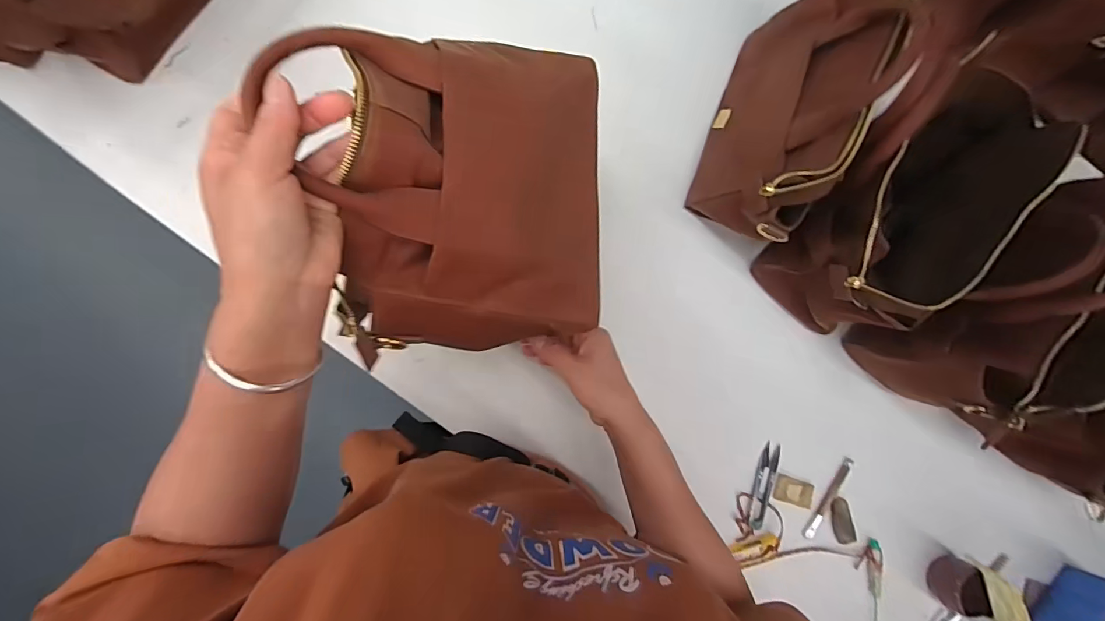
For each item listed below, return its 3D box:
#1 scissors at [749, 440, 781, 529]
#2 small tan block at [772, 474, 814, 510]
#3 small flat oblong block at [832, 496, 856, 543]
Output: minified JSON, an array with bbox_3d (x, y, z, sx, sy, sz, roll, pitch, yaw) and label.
[{"bbox_3d":[0.258,0.214,0.567,0.024,0.008,0.100,17,85,-4],"label":"scissors"},{"bbox_3d":[0.297,0.223,0.573,0.053,0.008,0.031,20,85,-4],"label":"small tan block"},{"bbox_3d":[0.357,0.258,0.570,0.023,0.011,0.057,-9,87,-6],"label":"small flat oblong block"}]

